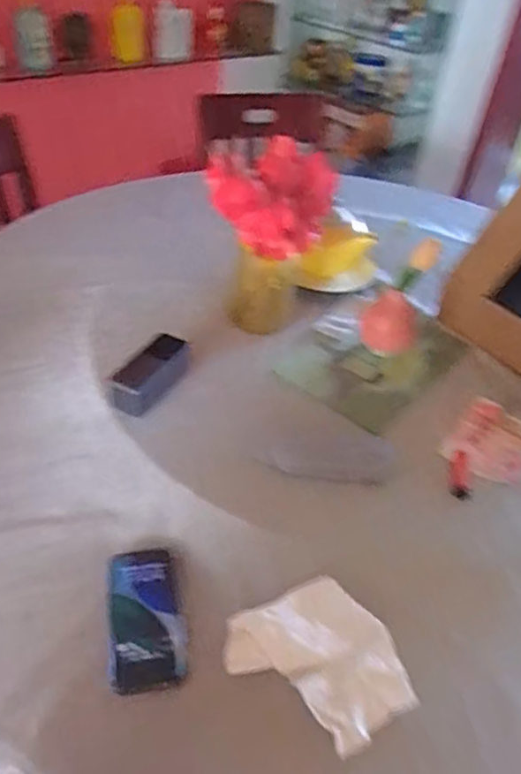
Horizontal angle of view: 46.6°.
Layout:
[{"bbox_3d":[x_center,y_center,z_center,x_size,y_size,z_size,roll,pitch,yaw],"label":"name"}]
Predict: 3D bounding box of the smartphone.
[{"bbox_3d":[-0.119,0.235,0.625,0.071,0.014,0.145,-4,41,-13],"label":"smartphone"}]

